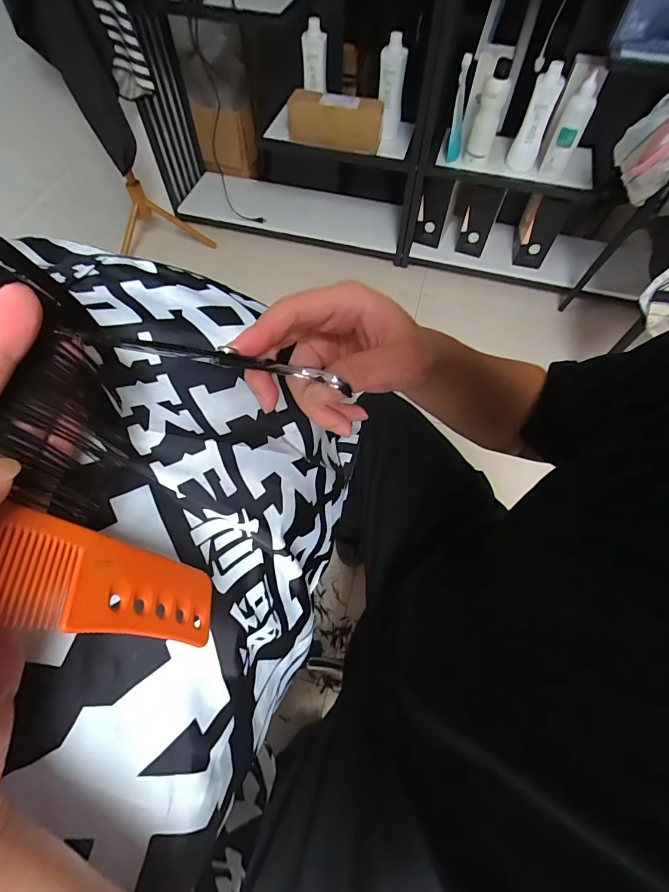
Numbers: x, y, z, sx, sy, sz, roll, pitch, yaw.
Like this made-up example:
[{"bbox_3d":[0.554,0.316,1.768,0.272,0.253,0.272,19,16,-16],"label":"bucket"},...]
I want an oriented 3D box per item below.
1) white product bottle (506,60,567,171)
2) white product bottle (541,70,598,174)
[{"bbox_3d":[0.572,-0.922,1.129,0.074,0.237,0.052,25,64,12],"label":"white product bottle"},{"bbox_3d":[0.662,-0.887,1.119,0.073,0.218,0.052,25,64,12],"label":"white product bottle"}]

